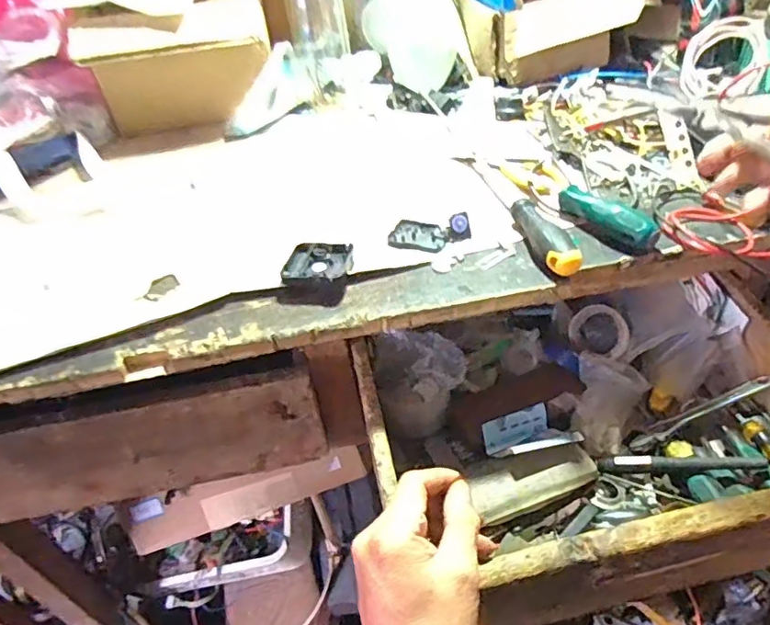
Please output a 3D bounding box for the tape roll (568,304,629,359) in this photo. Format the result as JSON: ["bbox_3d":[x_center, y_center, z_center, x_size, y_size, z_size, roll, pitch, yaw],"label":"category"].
[{"bbox_3d":[0.227,0.019,0.583,0.018,0.053,0.062,-5,7,-43],"label":"tape roll"}]

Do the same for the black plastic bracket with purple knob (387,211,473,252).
[{"bbox_3d":[0.039,-0.075,0.497,0.068,0.021,0.043,16,45,20],"label":"black plastic bracket with purple knob"}]

